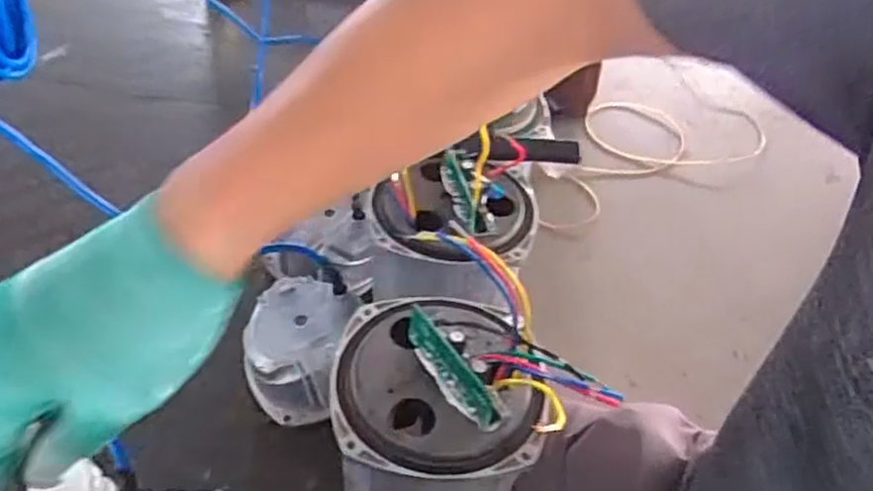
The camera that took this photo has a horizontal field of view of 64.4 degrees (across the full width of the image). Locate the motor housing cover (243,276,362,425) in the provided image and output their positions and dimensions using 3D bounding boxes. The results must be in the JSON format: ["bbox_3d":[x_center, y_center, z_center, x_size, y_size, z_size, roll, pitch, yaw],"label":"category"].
[{"bbox_3d":[-0.132,0.097,0.663,0.110,0.070,0.119,12,44,5],"label":"motor housing cover"}]

